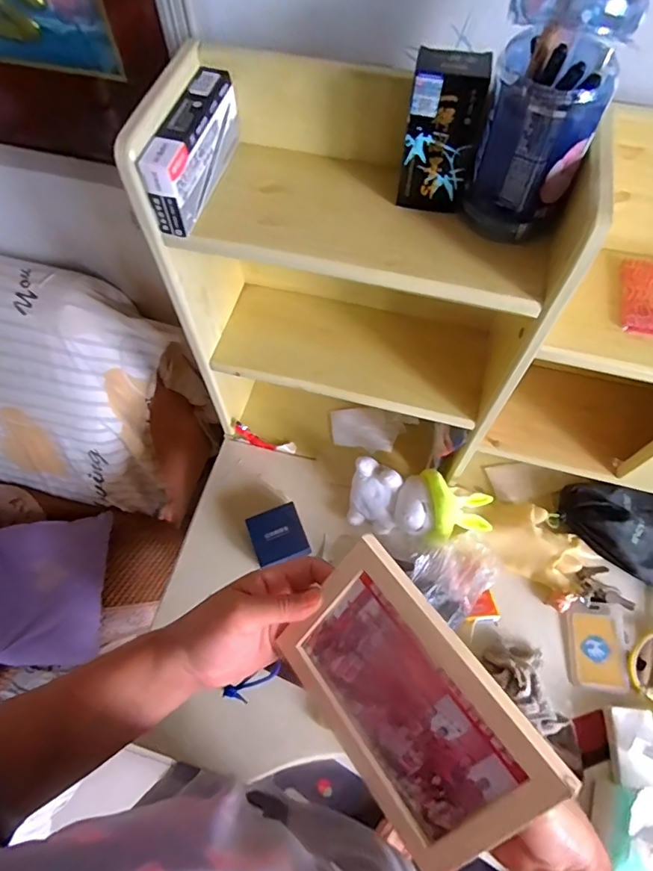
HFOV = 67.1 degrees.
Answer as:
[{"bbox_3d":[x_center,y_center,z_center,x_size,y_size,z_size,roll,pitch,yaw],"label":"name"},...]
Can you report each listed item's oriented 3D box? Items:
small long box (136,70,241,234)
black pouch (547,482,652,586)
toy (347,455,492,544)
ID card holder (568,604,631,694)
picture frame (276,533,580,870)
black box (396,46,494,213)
[{"bbox_3d":[-0.120,-0.259,0.450,0.031,0.068,0.144,13,64,6],"label":"small long box"},{"bbox_3d":[0.445,0.129,0.722,0.186,0.050,0.123,33,68,15],"label":"black pouch"},{"bbox_3d":[0.135,0.105,0.713,0.203,0.095,0.095,13,64,6],"label":"toy"},{"bbox_3d":[0.369,0.285,0.665,0.069,0.015,0.104,8,63,3],"label":"ID card holder"},{"bbox_3d":[0.046,0.169,0.313,0.016,0.123,0.165,1,40,-51],"label":"picture frame"},{"bbox_3d":[0.097,-0.252,0.416,0.056,0.112,0.033,9,63,4],"label":"black box"}]

